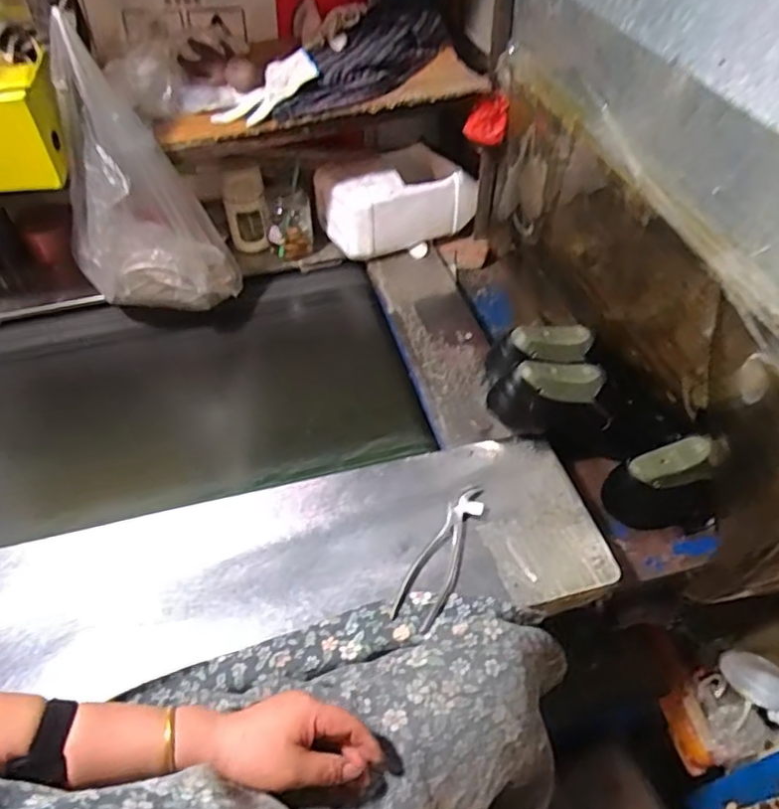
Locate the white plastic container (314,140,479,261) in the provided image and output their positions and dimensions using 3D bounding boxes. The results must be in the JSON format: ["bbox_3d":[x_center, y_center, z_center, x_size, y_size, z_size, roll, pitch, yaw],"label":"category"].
[{"bbox_3d":[0.005,-0.385,1.137,0.269,0.147,0.184,-18,52,-13],"label":"white plastic container"}]

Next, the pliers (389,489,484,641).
[{"bbox_3d":[0.060,0.168,0.698,0.050,0.016,0.189,20,53,18],"label":"pliers"}]

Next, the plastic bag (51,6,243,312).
[{"bbox_3d":[-0.343,-0.277,0.836,0.211,0.354,0.136,-22,53,-16],"label":"plastic bag"}]

